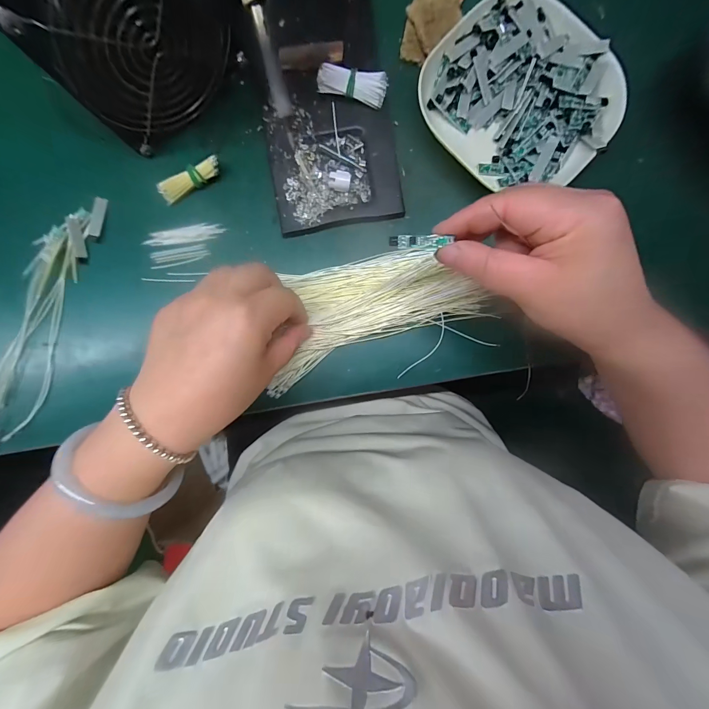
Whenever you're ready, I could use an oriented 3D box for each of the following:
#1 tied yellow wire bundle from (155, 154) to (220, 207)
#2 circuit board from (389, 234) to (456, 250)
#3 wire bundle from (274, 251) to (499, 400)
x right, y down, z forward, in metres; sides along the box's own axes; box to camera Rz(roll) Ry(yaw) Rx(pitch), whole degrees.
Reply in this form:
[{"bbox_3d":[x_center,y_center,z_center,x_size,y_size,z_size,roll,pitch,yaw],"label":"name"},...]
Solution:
[{"bbox_3d":[-0.130,-0.139,0.259,0.052,0.014,0.013,-29,92,1],"label":"tied yellow wire bundle"},{"bbox_3d":[0.038,-0.064,0.186,0.035,0.004,0.008,2,97,6],"label":"circuit board"},{"bbox_3d":[0.012,-0.038,0.264,0.181,0.017,0.080,-18,96,2],"label":"wire bundle"}]

